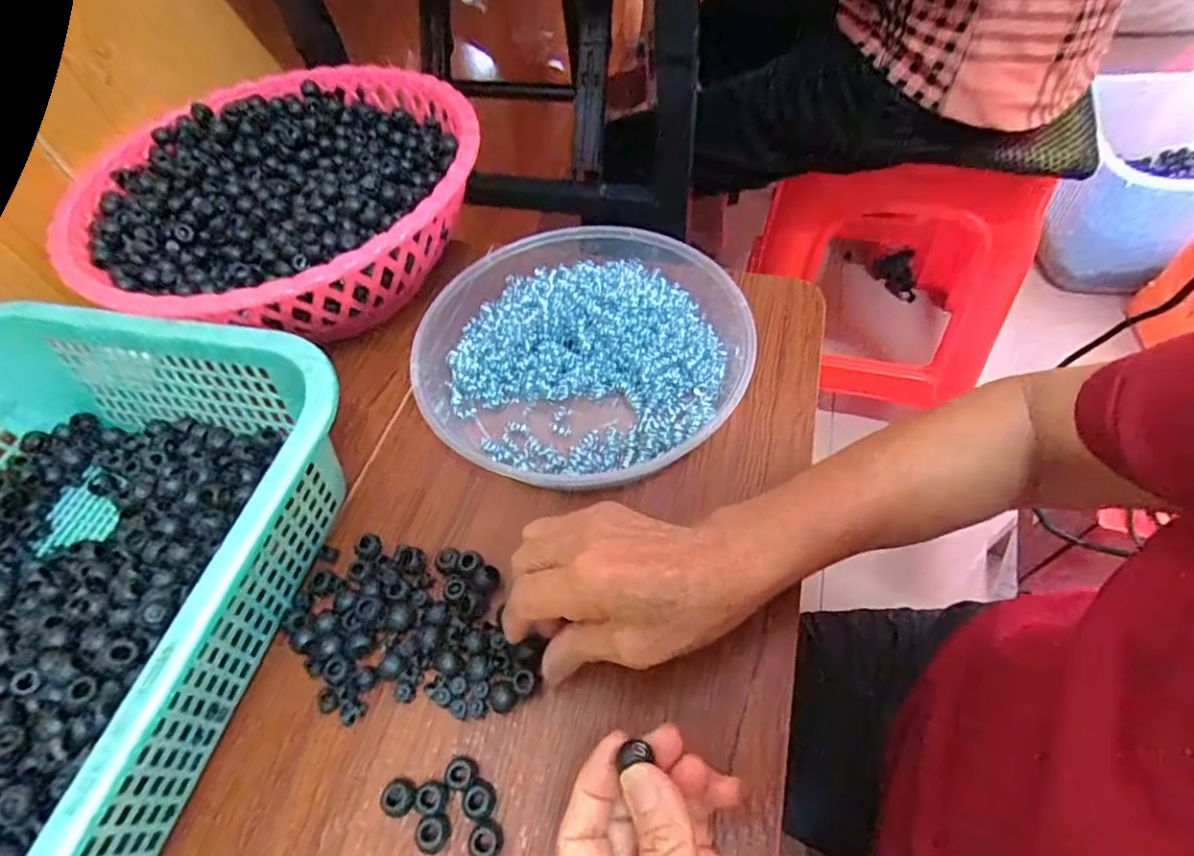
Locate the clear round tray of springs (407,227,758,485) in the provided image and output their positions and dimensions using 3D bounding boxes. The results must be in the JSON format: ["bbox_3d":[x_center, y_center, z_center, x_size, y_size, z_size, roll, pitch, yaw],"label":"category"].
[{"bbox_3d":[-0.010,-0.054,0.406,0.217,0.045,0.209,-2,55,3],"label":"clear round tray of springs"}]

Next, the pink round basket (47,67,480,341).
[{"bbox_3d":[-0.235,-0.177,0.462,0.289,0.072,0.291,-2,55,3],"label":"pink round basket"}]

